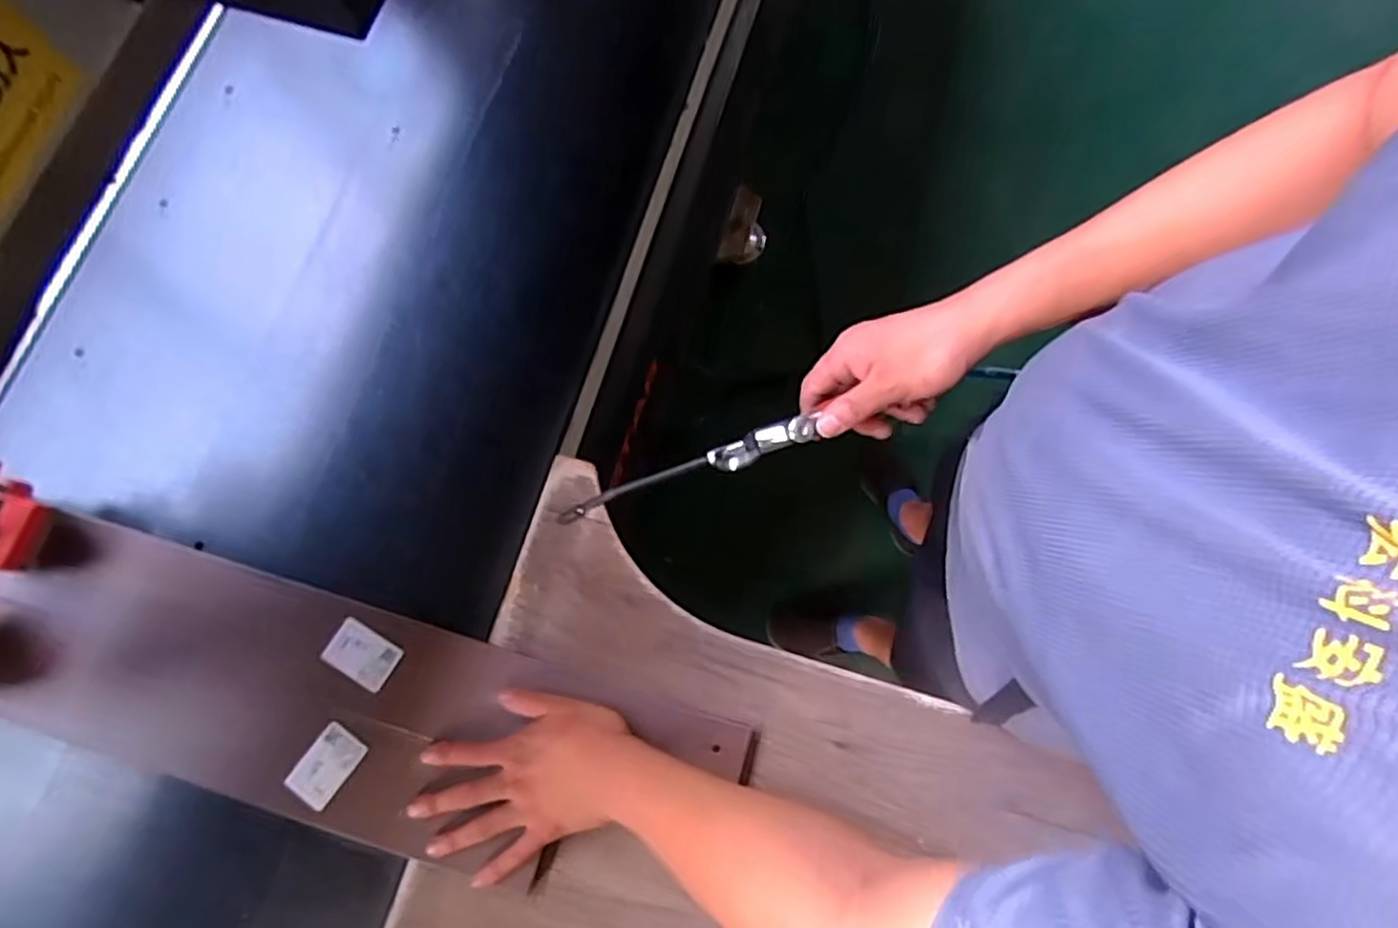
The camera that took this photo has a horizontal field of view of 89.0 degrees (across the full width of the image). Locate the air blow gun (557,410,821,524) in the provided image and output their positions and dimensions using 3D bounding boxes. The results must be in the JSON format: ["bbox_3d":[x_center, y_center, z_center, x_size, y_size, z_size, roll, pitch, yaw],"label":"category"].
[{"bbox_3d":[-0.011,0.005,0.530,0.201,0.028,0.028,-19,77,7],"label":"air blow gun"}]

